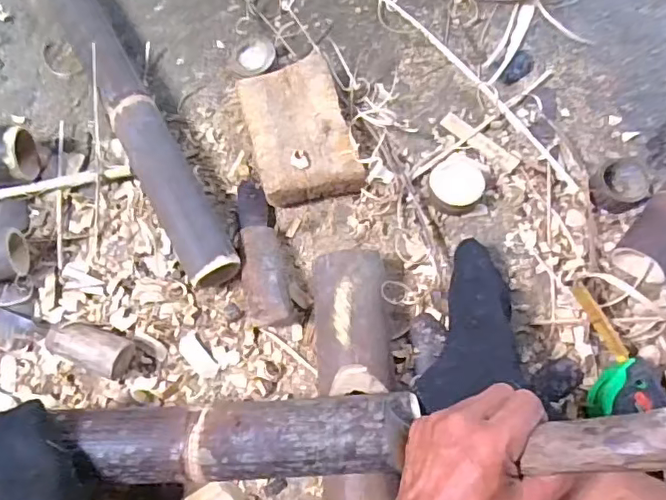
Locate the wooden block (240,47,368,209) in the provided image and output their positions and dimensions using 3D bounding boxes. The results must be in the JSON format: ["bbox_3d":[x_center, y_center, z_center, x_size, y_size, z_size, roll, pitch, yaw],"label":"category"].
[{"bbox_3d":[-0.043,-0.139,0.660,0.116,0.049,0.175,-15,73,-7],"label":"wooden block"}]

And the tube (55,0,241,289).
[{"bbox_3d":[-0.234,-0.160,0.653,0.064,0.056,0.459,-28,75,-11],"label":"tube"}]

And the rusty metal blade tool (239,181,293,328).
[{"bbox_3d":[-0.080,0.004,0.628,0.050,0.046,0.180,-10,59,-5],"label":"rusty metal blade tool"}]

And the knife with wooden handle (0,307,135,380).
[{"bbox_3d":[-0.310,0.079,0.581,0.211,0.044,0.043,20,72,5],"label":"knife with wooden handle"}]

